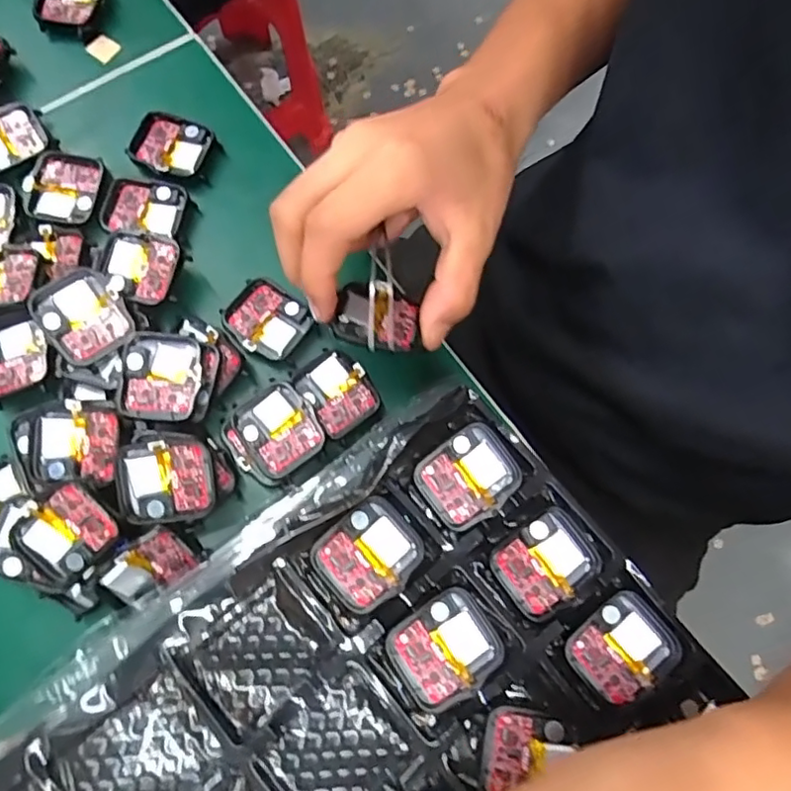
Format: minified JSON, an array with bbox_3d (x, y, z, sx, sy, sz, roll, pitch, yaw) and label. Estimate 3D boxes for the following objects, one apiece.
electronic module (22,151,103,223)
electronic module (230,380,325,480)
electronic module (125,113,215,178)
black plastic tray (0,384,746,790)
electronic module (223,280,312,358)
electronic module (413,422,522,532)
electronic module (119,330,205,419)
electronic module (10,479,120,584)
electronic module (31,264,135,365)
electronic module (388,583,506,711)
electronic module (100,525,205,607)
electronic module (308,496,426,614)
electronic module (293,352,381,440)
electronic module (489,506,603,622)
[{"bbox_3d":[-0.183,-0.115,0.323,0.036,0.009,0.043,11,75,-1],"label":"electronic module"},{"bbox_3d":[-0.058,0.016,0.292,0.035,0.005,0.041,-32,80,-11],"label":"electronic module"},{"bbox_3d":[-0.129,-0.143,0.338,0.041,0.011,0.037,20,75,1],"label":"electronic module"},{"bbox_3d":[0.007,0.173,0.218,0.277,0.032,0.256,-40,79,-10],"label":"black plastic tray"},{"bbox_3d":[-0.070,-0.041,0.315,0.040,0.009,0.037,37,76,5],"label":"electronic module"},{"bbox_3d":[0.033,0.035,0.260,0.043,0.009,0.036,-35,81,-12],"label":"electronic module"},{"bbox_3d":[-0.113,-0.009,0.286,0.037,0.011,0.042,0,76,-4],"label":"electronic module"},{"bbox_3d":[-0.147,0.062,0.260,0.041,0.005,0.035,-40,95,1],"label":"electronic module"},{"bbox_3d":[-0.154,-0.039,0.288,0.039,0.012,0.039,-34,97,-13],"label":"electronic module"},{"bbox_3d":[0.020,0.104,0.242,0.043,0.009,0.036,-33,80,-11],"label":"electronic module"},{"bbox_3d":[-0.113,0.076,0.268,0.041,0.029,0.006,-27,32,-20],"label":"electronic module"},{"bbox_3d":[-0.011,0.067,0.251,0.042,0.008,0.037,-42,82,-13],"label":"electronic module"},{"bbox_3d":[-0.030,-0.002,0.308,0.033,0.007,0.042,-30,80,-11],"label":"electronic module"},{"bbox_3d":[0.065,0.072,0.254,0.043,0.006,0.034,-33,80,-12],"label":"electronic module"}]

